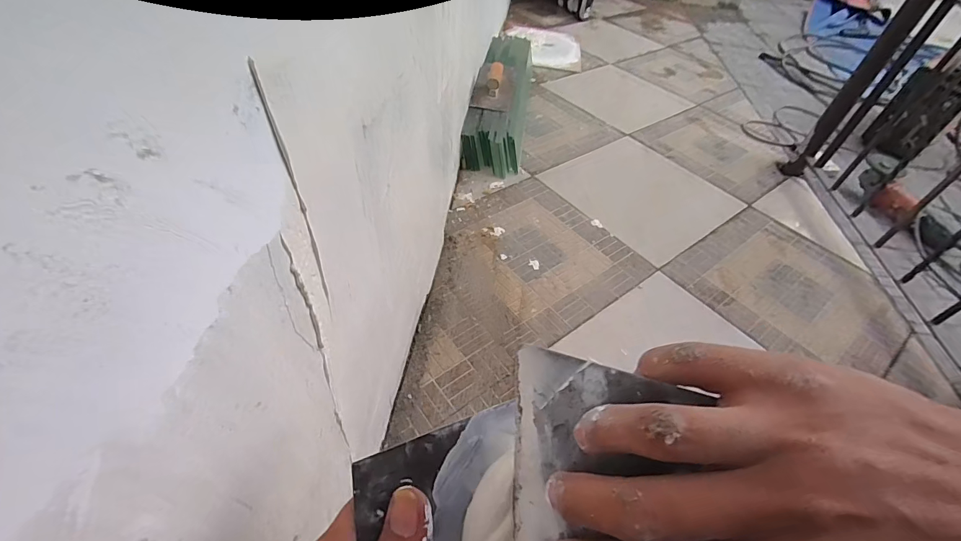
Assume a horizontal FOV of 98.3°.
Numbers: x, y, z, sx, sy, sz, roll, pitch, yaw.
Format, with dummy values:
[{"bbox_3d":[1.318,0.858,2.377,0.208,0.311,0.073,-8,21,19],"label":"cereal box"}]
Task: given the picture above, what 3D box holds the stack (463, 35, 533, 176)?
[{"bbox_3d":[0.071,-0.526,1.244,0.154,0.114,0.672,9,48,2],"label":"stack"}]

